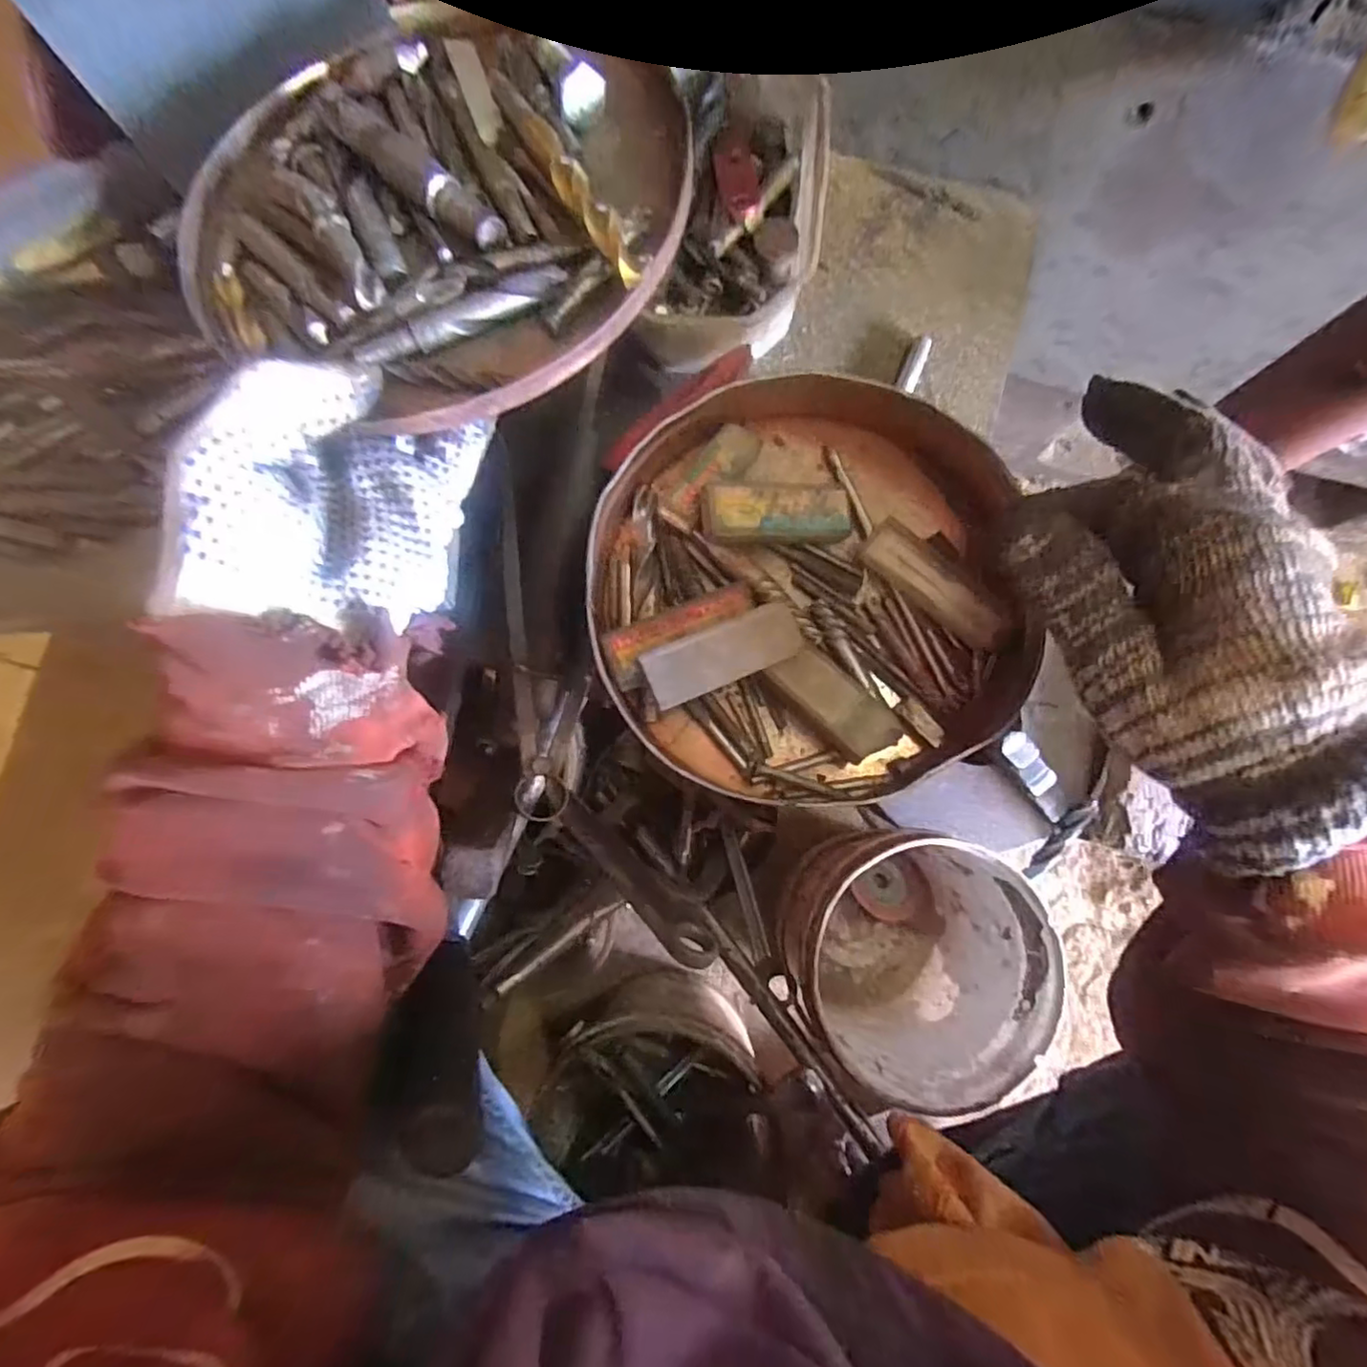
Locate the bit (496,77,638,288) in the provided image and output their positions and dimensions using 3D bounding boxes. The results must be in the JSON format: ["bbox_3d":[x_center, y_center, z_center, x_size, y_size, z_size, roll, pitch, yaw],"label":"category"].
[{"bbox_3d":[-0.045,-0.191,0.236,0.011,0.009,0.123,-28,71,-2],"label":"bit"}]

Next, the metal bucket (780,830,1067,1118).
[{"bbox_3d":[0.194,0.233,0.573,0.196,0.191,0.193,0,83,1],"label":"metal bucket"}]

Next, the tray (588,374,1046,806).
[{"bbox_3d":[0.059,-0.052,0.308,0.198,0.040,0.210,0,83,1],"label":"tray"}]

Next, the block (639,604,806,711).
[{"bbox_3d":[0.019,-0.013,0.289,0.073,0.015,0.027,-22,83,-1],"label":"block"}]

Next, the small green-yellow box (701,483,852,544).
[{"bbox_3d":[0.046,-0.081,0.312,0.079,0.013,0.030,-2,82,-12],"label":"small green-yellow box"}]

